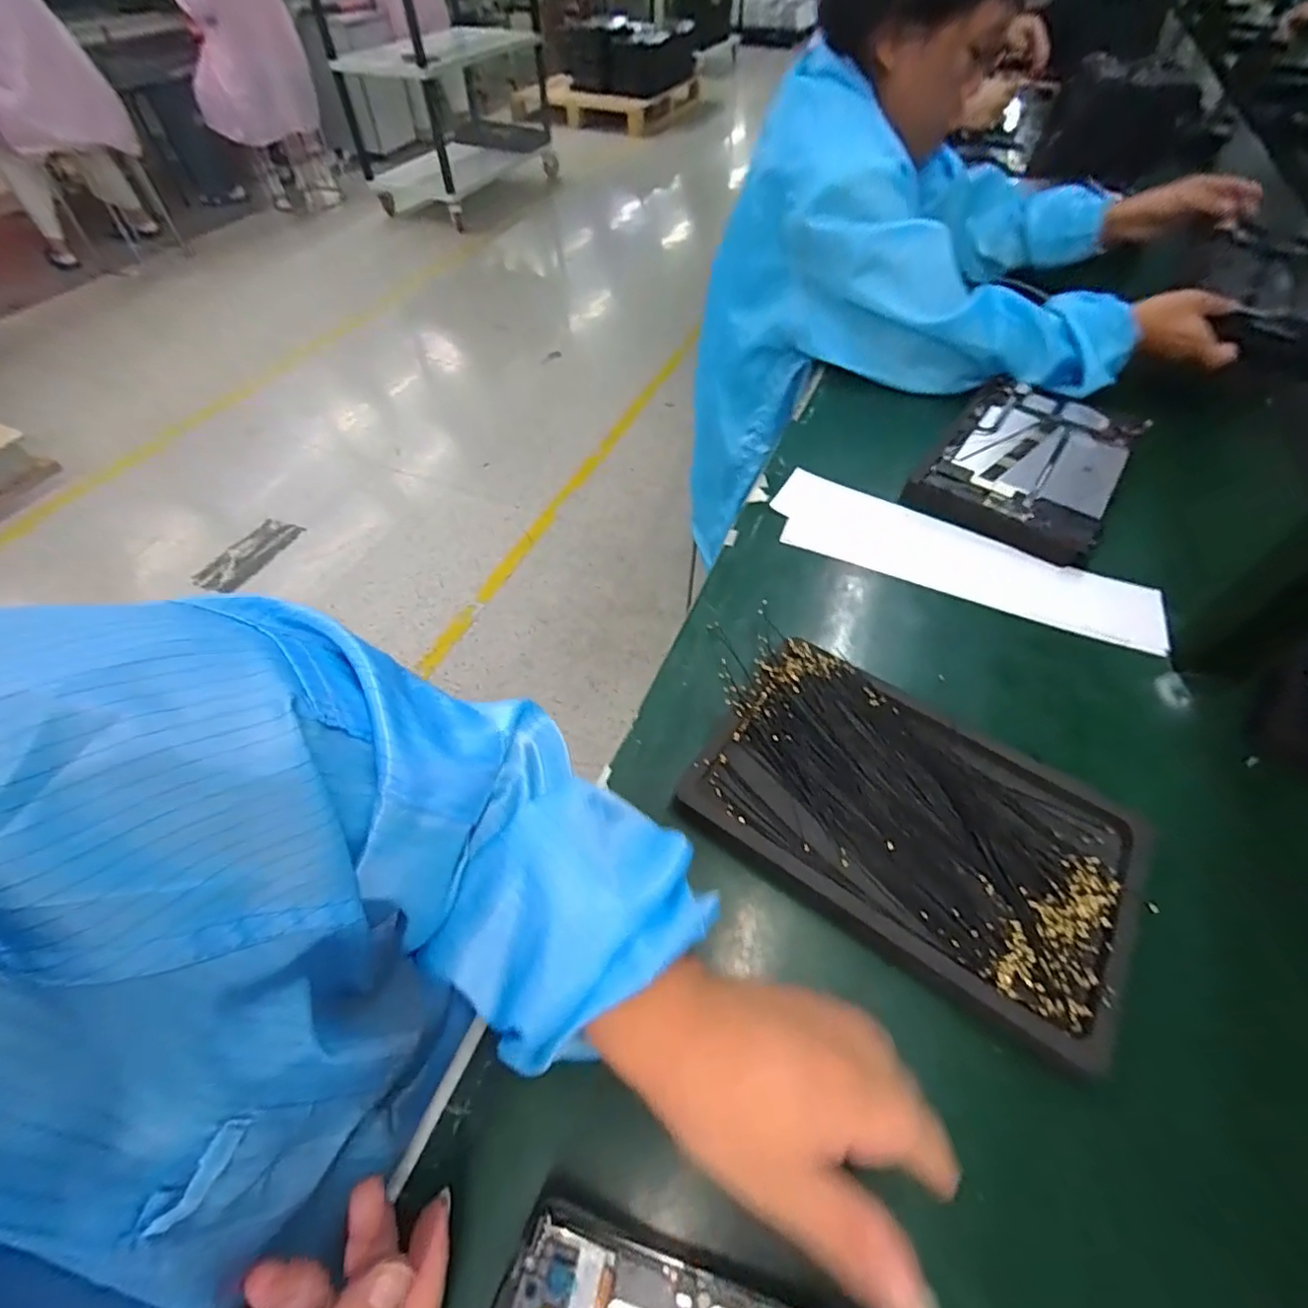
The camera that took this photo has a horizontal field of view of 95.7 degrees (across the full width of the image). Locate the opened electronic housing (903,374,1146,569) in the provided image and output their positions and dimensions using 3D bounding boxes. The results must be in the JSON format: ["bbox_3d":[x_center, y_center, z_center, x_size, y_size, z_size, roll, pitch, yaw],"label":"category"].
[{"bbox_3d":[0.357,-0.179,0.573,0.155,0.040,0.224,30,58,21],"label":"opened electronic housing"}]

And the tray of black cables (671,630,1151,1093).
[{"bbox_3d":[0.155,0.101,0.367,0.249,0.033,0.165,28,57,21],"label":"tray of black cables"}]

